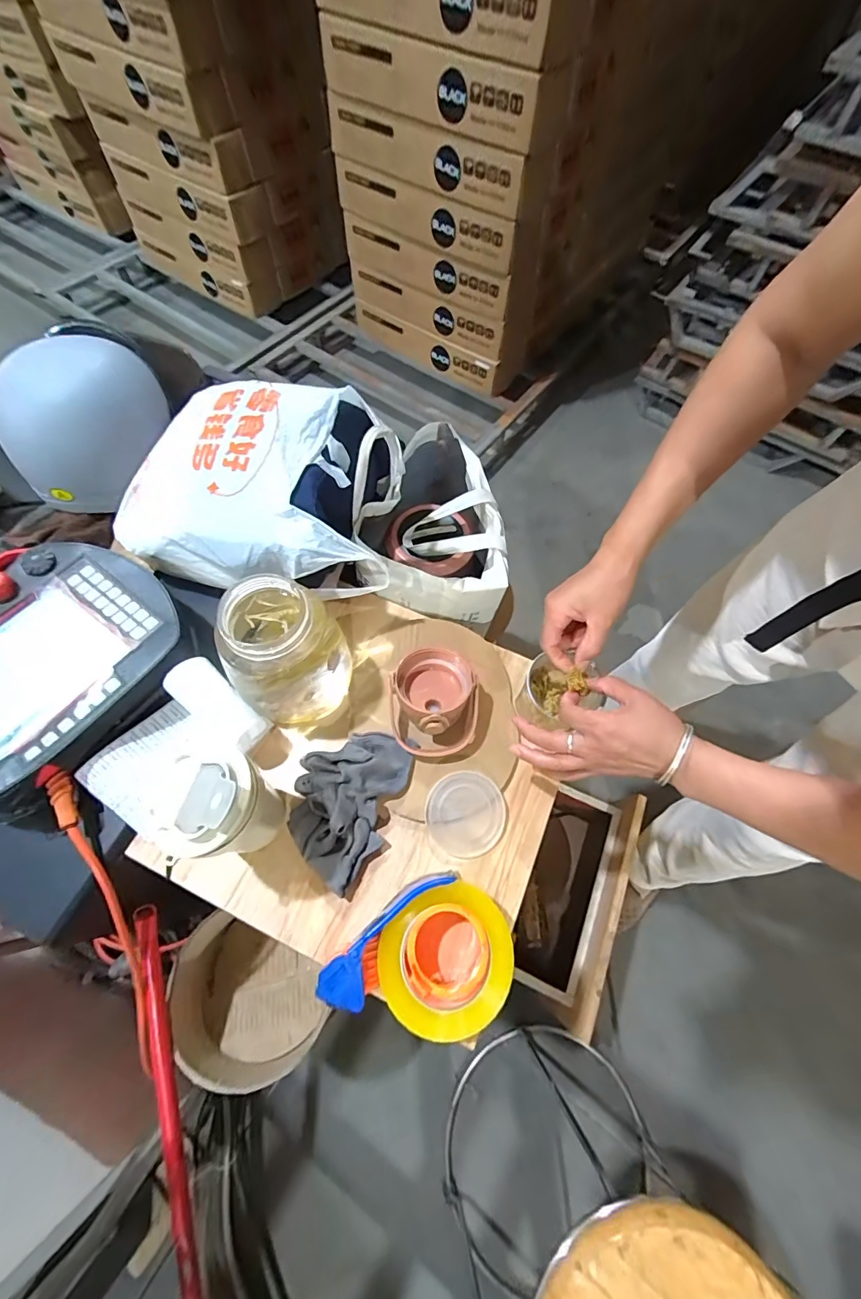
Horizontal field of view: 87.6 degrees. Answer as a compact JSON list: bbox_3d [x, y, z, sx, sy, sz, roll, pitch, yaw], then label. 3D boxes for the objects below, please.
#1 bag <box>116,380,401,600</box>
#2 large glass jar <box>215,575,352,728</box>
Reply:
[{"bbox_3d":[-0.209,-0.205,0.551,0.326,0.129,0.262,6,65,0],"label":"bag"},{"bbox_3d":[-0.155,0.003,0.486,0.127,0.148,0.112,-30,70,-16],"label":"large glass jar"}]

